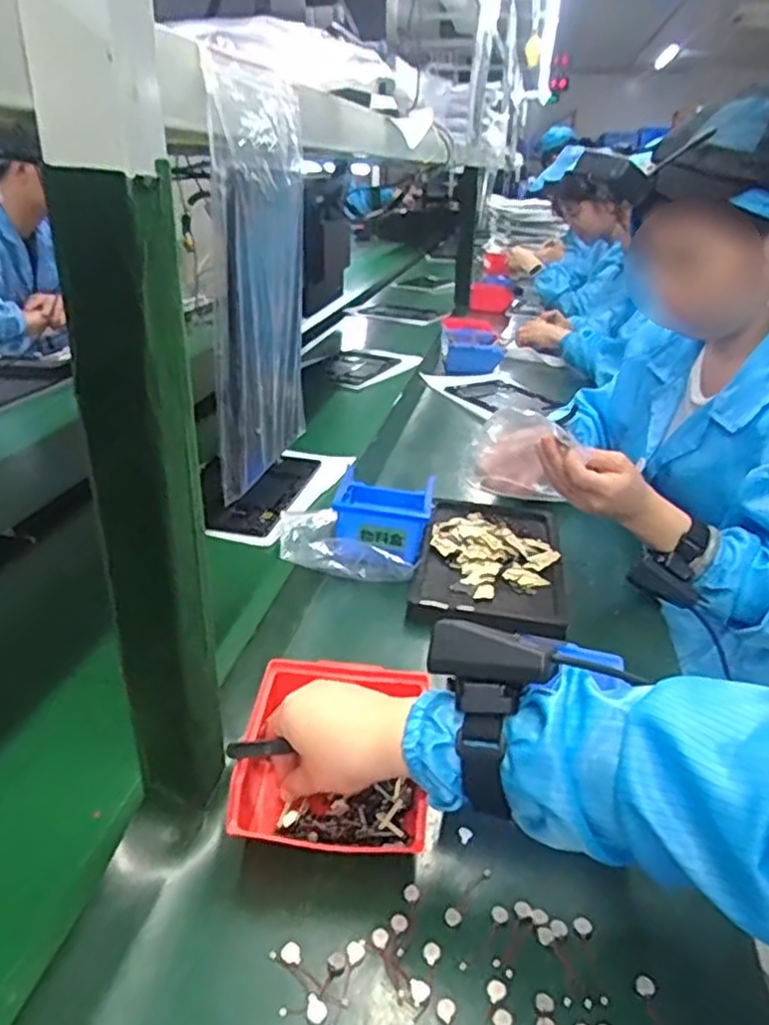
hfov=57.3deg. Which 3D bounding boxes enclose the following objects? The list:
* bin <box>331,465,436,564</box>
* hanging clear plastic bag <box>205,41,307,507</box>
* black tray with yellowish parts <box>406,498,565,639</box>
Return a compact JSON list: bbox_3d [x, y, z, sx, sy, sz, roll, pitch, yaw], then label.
[{"bbox_3d":[0.000,-0.002,0.823,0.111,0.053,0.151,7,28,4],"label":"bin"},{"bbox_3d":[-0.097,-0.182,0.566,0.037,0.293,0.182,4,26,4],"label":"hanging clear plastic bag"},{"bbox_3d":[0.121,0.045,0.794,0.152,0.027,0.268,6,26,8],"label":"black tray with yellowish parts"}]

